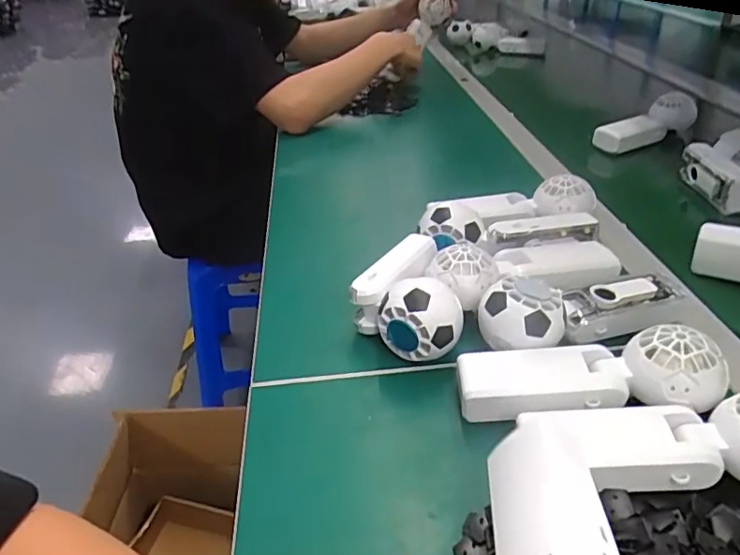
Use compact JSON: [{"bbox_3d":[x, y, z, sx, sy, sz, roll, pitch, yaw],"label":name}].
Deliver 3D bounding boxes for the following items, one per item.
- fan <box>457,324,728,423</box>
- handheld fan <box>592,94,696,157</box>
[{"bbox_3d":[0.146,0.068,0.366,0.169,0.058,0.051,0,35,3],"label":"fan"},{"bbox_3d":[0.401,-0.226,0.798,0.182,0.051,0.049,-20,39,-25],"label":"handheld fan"}]

